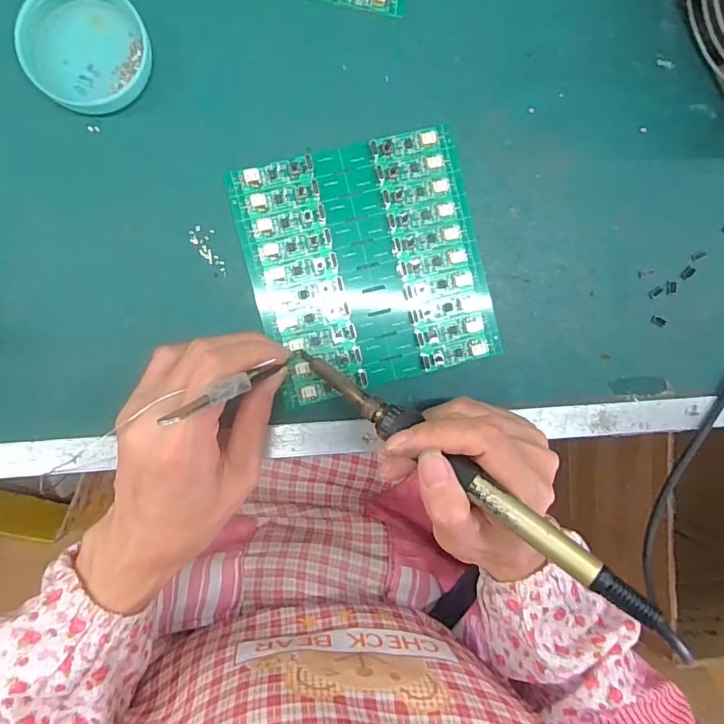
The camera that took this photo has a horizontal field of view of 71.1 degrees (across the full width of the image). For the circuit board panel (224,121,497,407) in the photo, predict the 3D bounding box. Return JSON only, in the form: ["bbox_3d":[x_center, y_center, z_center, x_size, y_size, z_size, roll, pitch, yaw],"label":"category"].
[{"bbox_3d":[0.004,-0.056,0.297,0.133,0.005,0.137,-17,95,-4],"label":"circuit board panel"}]

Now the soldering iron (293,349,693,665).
[{"bbox_3d":[0.049,0.053,0.247,0.224,0.028,0.016,36,89,25],"label":"soldering iron"}]

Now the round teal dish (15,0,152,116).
[{"bbox_3d":[-0.148,-0.169,0.271,0.062,0.014,0.062,0,93,-6],"label":"round teal dish"}]

